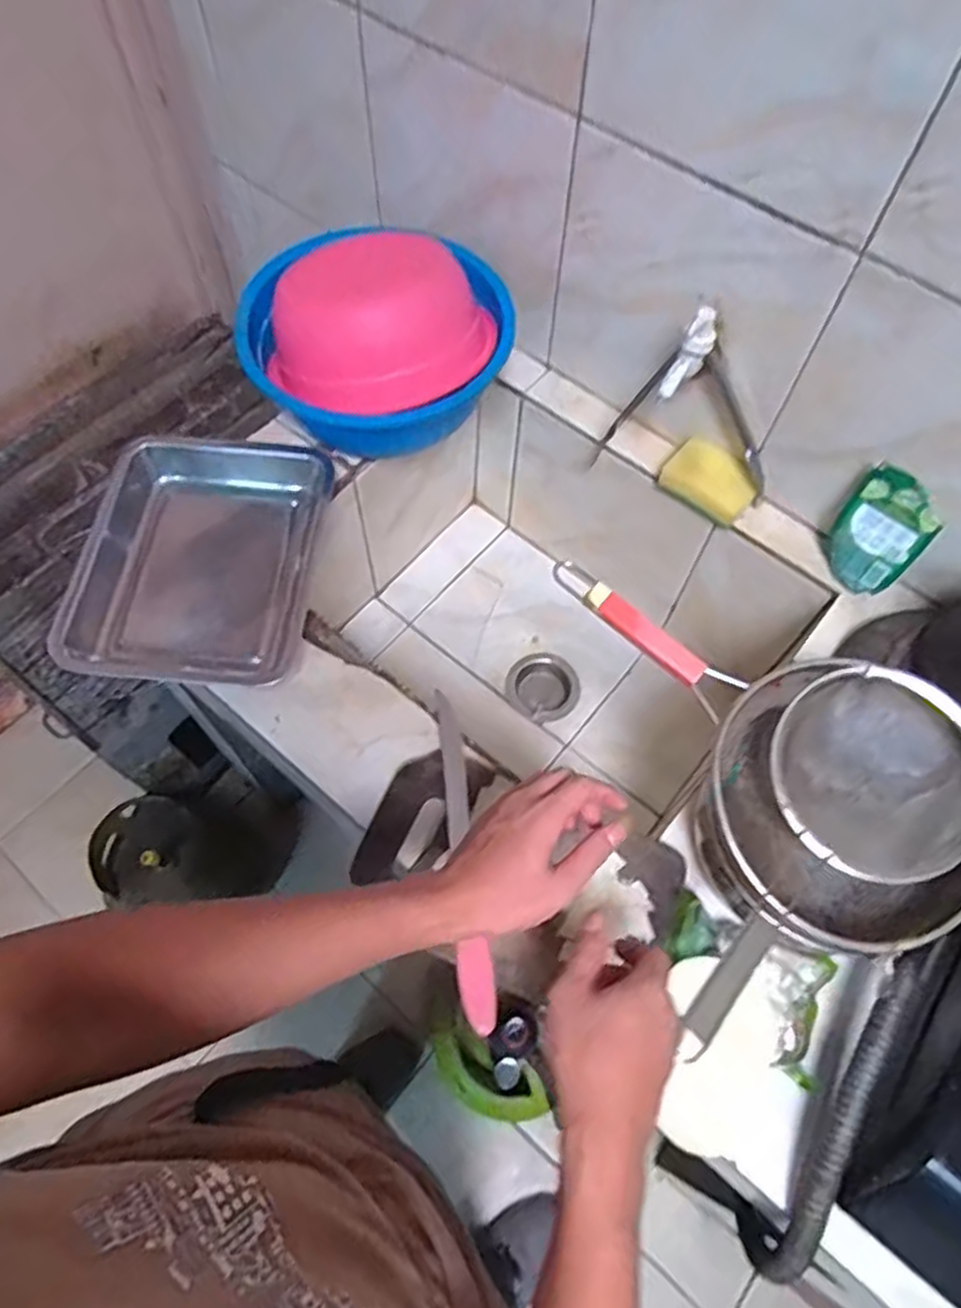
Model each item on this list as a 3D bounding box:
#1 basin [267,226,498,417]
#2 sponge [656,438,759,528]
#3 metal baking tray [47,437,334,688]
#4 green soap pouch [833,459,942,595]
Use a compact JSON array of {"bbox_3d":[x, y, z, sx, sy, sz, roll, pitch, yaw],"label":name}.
[{"bbox_3d":[-0.113,-0.381,0.831,0.242,0.081,0.242,1,63,-1],"label":"basin"},{"bbox_3d":[0.273,-0.206,0.883,0.106,0.075,0.030,35,32,16],"label":"sponge"},{"bbox_3d":[-0.303,-0.106,0.812,0.249,0.068,0.298,4,63,0],"label":"metal baking tray"},{"bbox_3d":[0.430,-0.130,0.787,0.087,0.137,0.028,33,48,26],"label":"green soap pouch"}]

